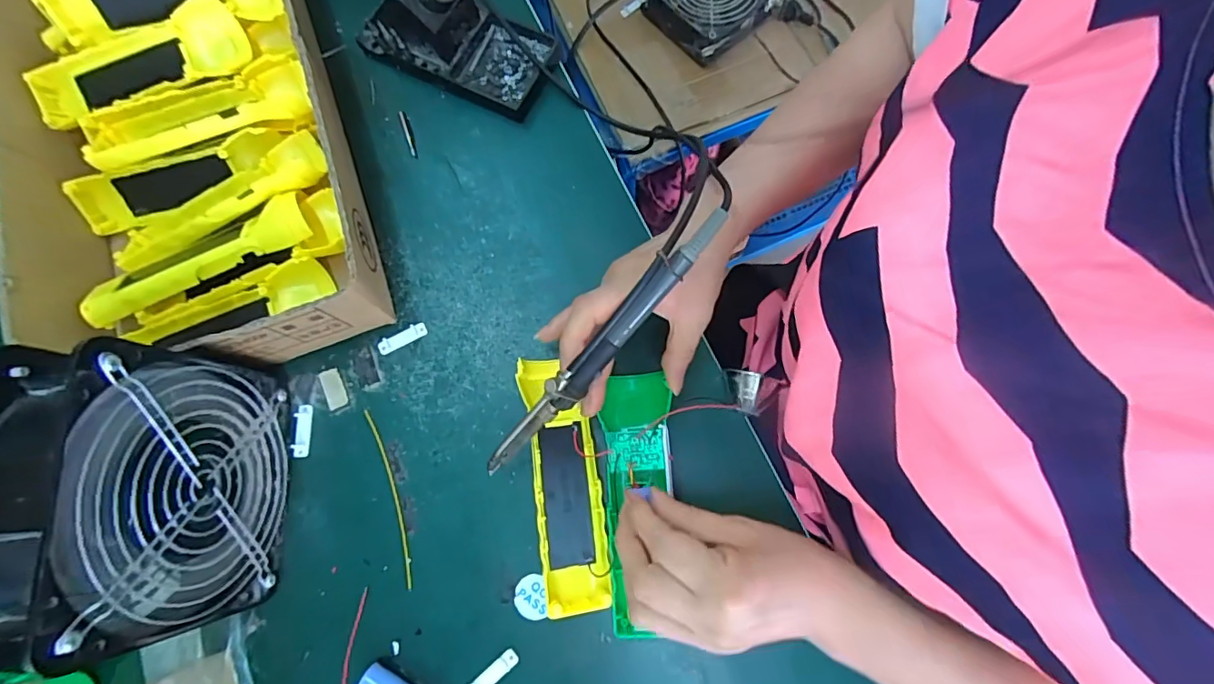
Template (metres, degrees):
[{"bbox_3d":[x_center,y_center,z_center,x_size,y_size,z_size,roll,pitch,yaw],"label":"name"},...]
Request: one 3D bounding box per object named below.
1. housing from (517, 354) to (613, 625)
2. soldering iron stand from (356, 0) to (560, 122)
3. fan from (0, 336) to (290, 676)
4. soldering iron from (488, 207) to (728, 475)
[{"bbox_3d":[-0.028,0.091,0.345,0.043,0.021,0.163,-11,78,-1],"label":"housing"},{"bbox_3d":[-0.122,-0.252,0.406,0.155,0.069,0.079,29,81,10],"label":"soldering iron stand"},{"bbox_3d":[-0.259,0.085,0.299,0.067,0.148,0.151,-6,77,3],"label":"fan"},{"bbox_3d":[-0.002,0.005,0.299,0.014,0.021,0.195,44,99,10],"label":"soldering iron"}]

